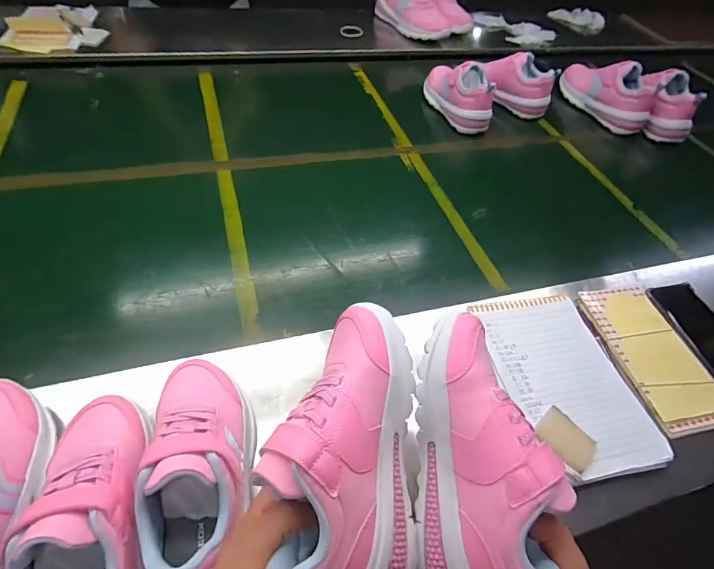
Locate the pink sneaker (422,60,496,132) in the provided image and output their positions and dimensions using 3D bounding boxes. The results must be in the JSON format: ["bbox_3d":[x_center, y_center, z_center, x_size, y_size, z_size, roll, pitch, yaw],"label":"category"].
[{"bbox_3d":[0.216,-0.422,0.848,0.087,0.095,0.192,-10,55,-13],"label":"pink sneaker"}]

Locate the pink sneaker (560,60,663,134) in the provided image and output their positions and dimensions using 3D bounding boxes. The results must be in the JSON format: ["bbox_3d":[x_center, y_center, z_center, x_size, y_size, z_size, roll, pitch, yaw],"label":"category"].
[{"bbox_3d":[0.567,-0.447,0.906,0.084,0.110,0.230,-18,57,-18],"label":"pink sneaker"}]

